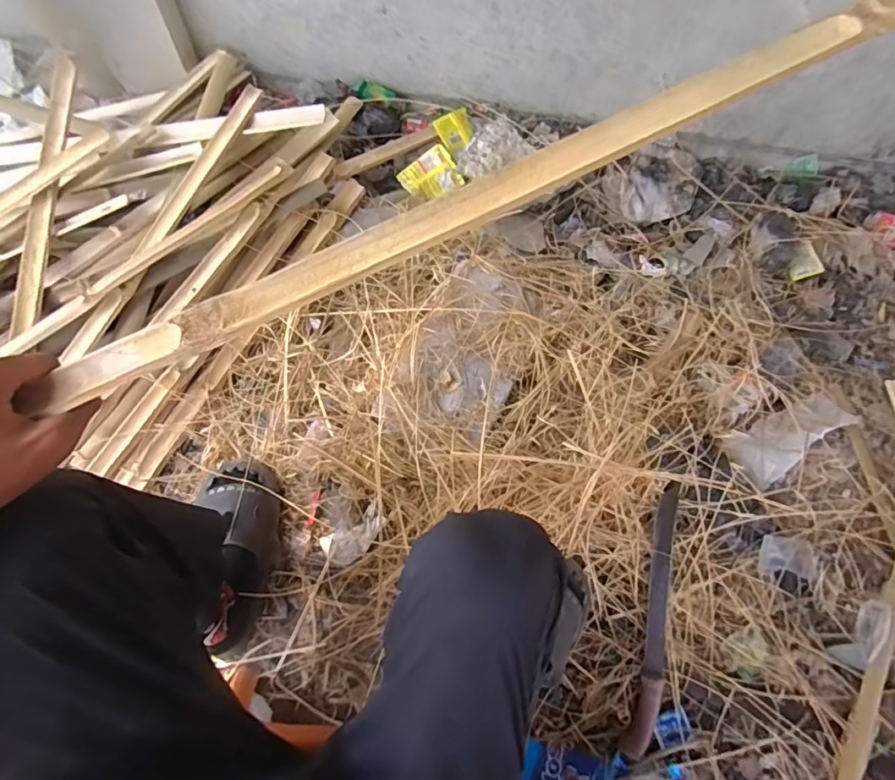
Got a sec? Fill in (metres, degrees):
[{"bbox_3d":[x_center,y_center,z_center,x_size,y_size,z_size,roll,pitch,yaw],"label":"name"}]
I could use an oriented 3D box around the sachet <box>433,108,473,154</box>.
[{"bbox_3d":[0.019,-0.586,1.116,0.083,0.009,0.081,-37,96,-6],"label":"sachet"}]

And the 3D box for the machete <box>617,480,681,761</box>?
[{"bbox_3d":[0.334,0.357,0.791,0.052,0.023,0.412,11,79,5],"label":"machete"}]

